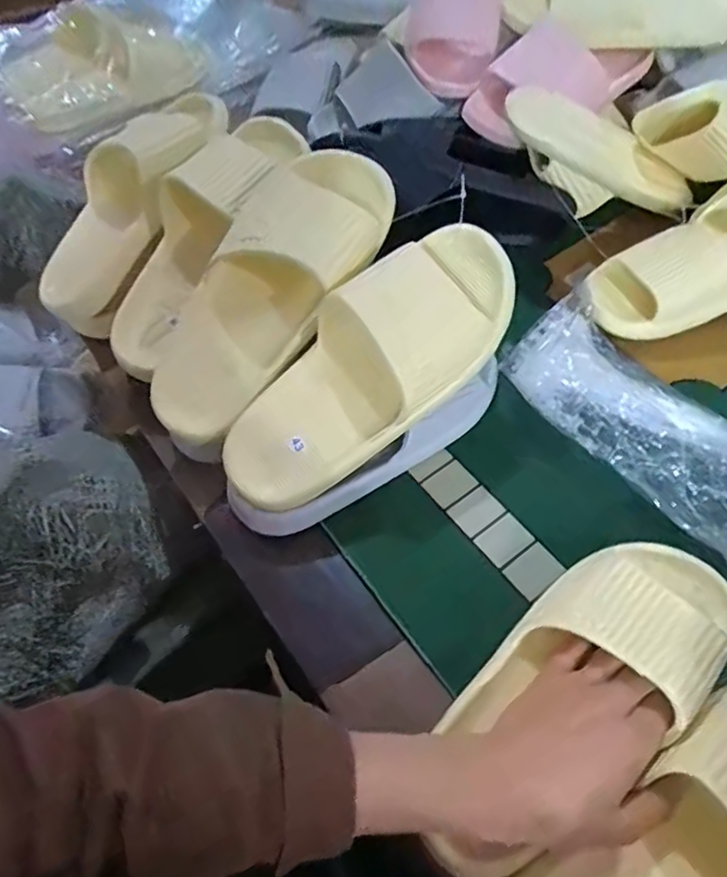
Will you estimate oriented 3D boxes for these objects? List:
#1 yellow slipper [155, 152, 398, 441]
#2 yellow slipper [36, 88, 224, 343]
[{"bbox_3d":[-0.074,-0.111,0.453,0.106,0.080,0.249,42,98,26],"label":"yellow slipper"},{"bbox_3d":[-0.215,-0.217,0.538,0.099,0.068,0.246,32,92,22],"label":"yellow slipper"}]

